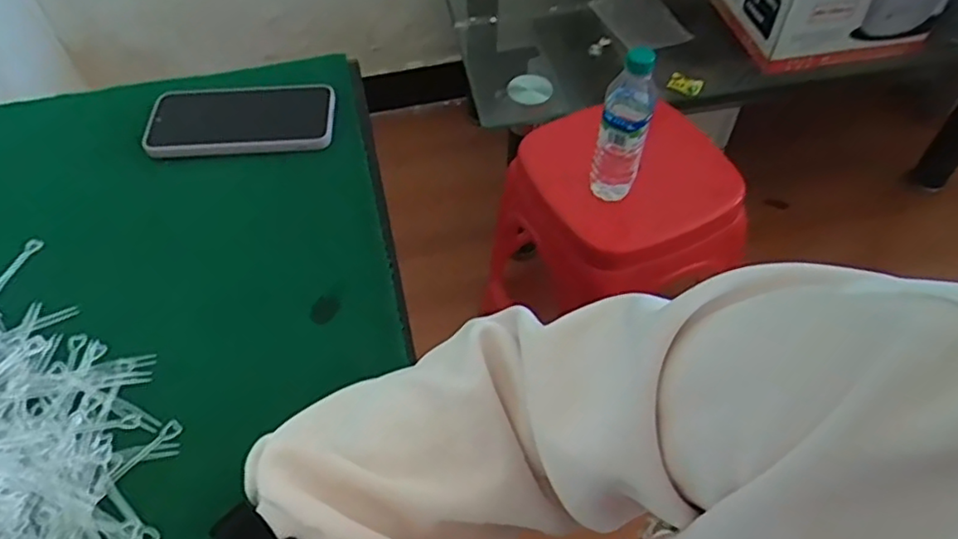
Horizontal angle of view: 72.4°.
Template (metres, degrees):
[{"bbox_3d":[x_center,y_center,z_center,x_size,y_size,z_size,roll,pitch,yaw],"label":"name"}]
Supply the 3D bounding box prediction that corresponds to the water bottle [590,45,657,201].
[{"bbox_3d":[0.194,-0.191,0.877,0.066,0.227,0.057,11,54,9],"label":"water bottle"}]

